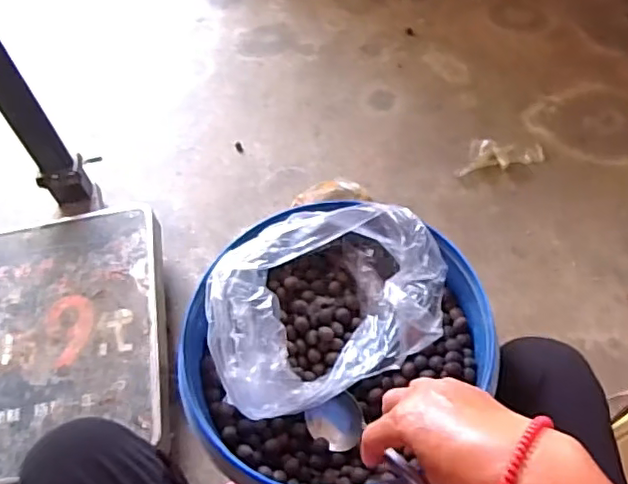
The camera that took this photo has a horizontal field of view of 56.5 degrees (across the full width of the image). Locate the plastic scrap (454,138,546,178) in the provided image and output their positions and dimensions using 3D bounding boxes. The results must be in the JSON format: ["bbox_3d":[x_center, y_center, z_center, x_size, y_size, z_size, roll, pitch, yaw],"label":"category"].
[{"bbox_3d":[0.351,-0.168,1.098,0.171,0.040,0.058,-7,57,0],"label":"plastic scrap"}]

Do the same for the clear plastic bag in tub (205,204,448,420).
[{"bbox_3d":[0.004,0.050,0.491,0.187,0.121,0.133,-26,60,-12],"label":"clear plastic bag in tub"}]

